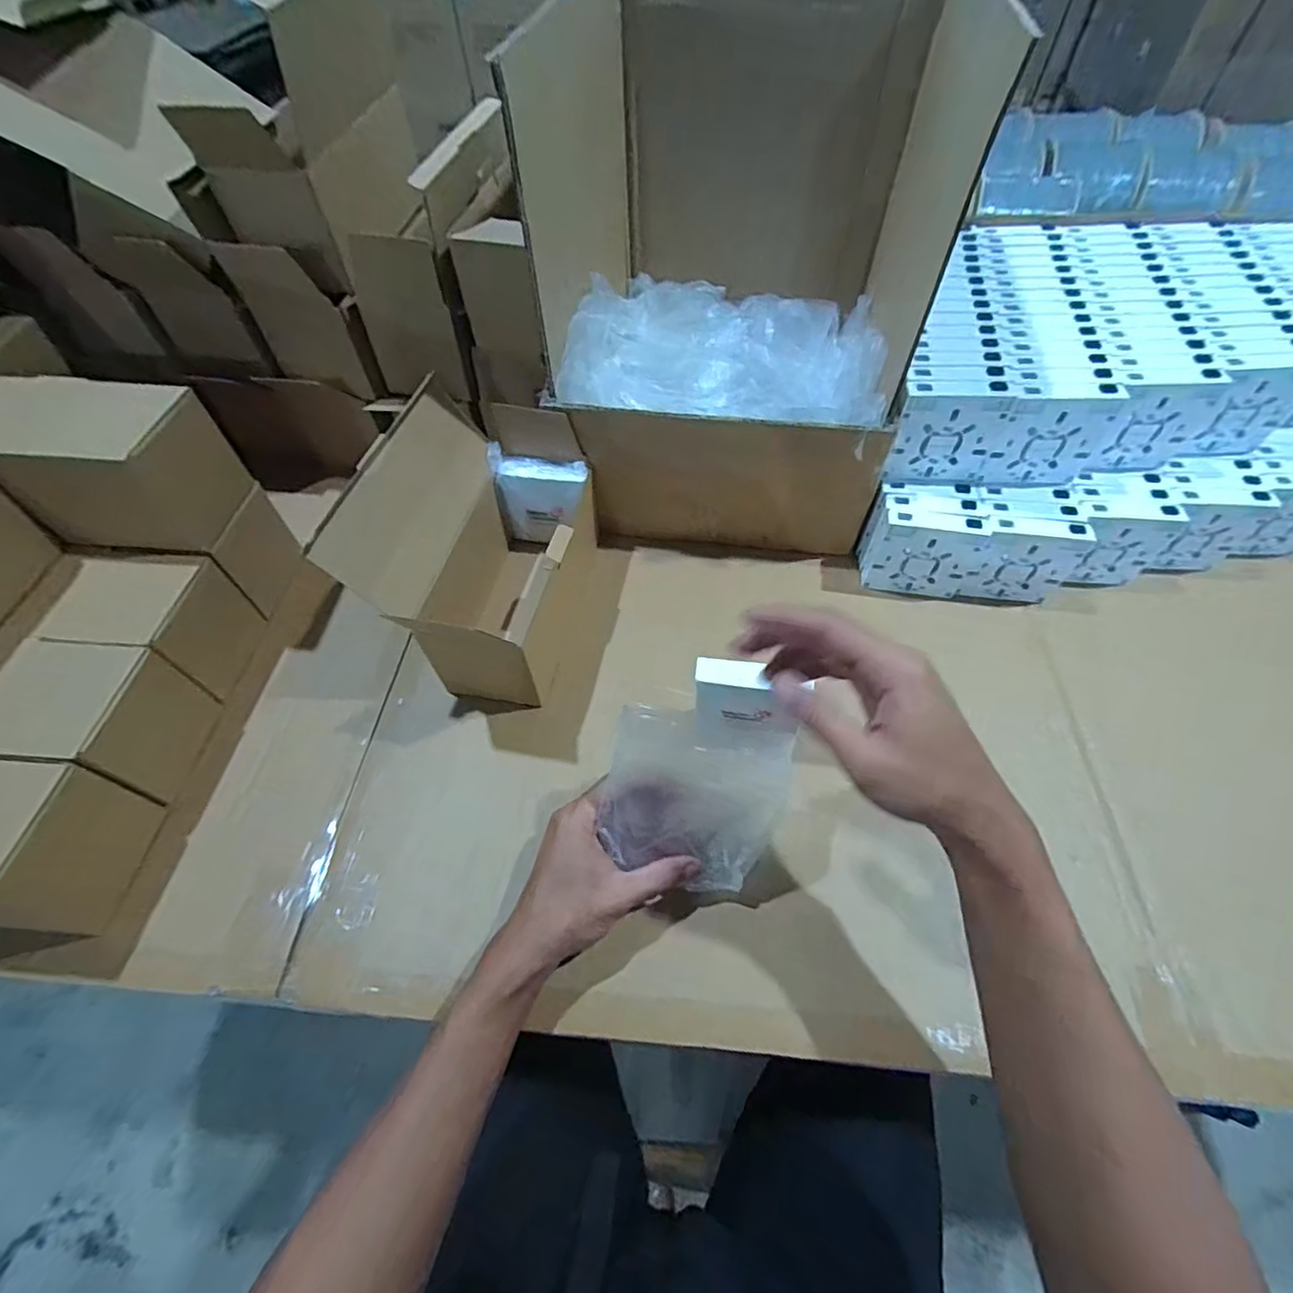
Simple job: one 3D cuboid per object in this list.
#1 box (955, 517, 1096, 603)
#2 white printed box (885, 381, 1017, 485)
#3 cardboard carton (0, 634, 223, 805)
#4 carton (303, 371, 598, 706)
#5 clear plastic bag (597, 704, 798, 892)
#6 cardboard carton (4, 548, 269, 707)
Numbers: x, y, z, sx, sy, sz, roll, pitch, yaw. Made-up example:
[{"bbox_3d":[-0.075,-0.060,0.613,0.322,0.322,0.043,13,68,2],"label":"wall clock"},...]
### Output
[{"bbox_3d":[0.345,-0.080,0.534,0.089,0.076,0.024,5,57,4],"label":"box"},{"bbox_3d":[0.260,-0.184,0.510,0.089,0.085,0.022,2,57,3],"label":"white printed box"},{"bbox_3d":[-0.442,0.058,0.454,0.127,0.108,0.093,2,57,3],"label":"cardboard carton"},{"bbox_3d":[-0.138,-0.098,0.517,0.139,0.167,0.248,10,57,8],"label":"carton"},{"bbox_3d":[0.030,0.108,0.387,0.114,0.113,0.010,10,17,0],"label":"clear plastic bag"},{"bbox_3d":[-0.431,-0.019,0.511,0.127,0.096,0.096,6,57,6],"label":"cardboard carton"}]

